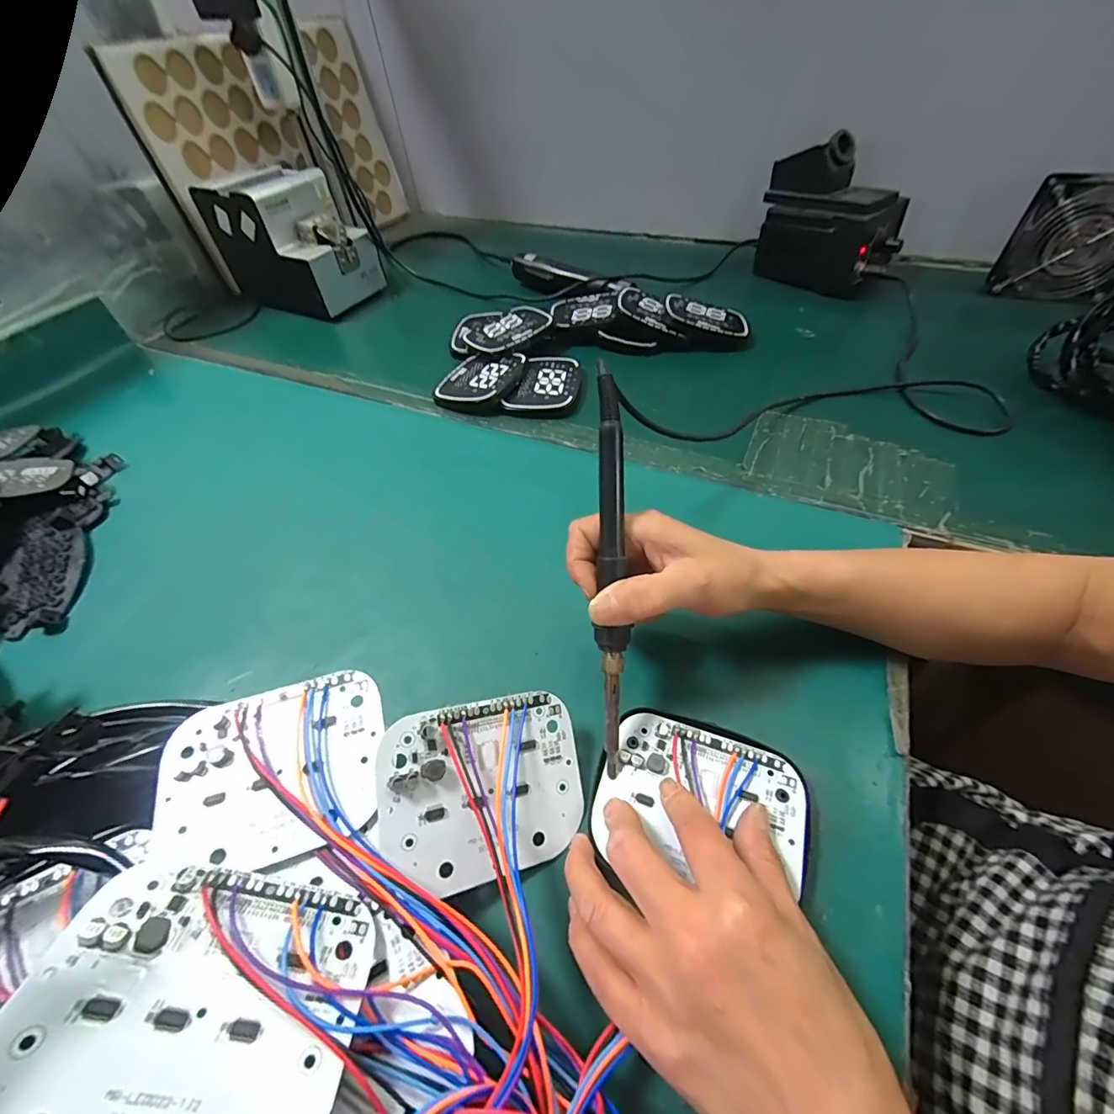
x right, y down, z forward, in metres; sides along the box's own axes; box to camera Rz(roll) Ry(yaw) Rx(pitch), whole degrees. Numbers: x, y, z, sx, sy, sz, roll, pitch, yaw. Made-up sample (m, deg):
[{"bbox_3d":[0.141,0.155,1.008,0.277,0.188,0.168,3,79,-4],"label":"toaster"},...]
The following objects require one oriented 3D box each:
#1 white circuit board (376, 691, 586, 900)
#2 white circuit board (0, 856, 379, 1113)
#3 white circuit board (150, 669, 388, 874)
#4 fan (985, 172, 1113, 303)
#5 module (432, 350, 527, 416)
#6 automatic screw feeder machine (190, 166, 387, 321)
[{"bbox_3d":[-0.034,0.116,0.236,0.104,0.008,0.081,-3,76,-26],"label":"white circuit board"},{"bbox_3d":[-0.121,0.151,0.160,0.102,0.005,0.084,23,22,-8],"label":"white circuit board"},{"bbox_3d":[-0.139,0.103,0.230,0.099,0.010,0.082,-15,52,-8],"label":"white circuit board"},{"bbox_3d":[0.613,-0.373,0.553,0.124,0.119,0.032,22,56,20],"label":"fan"},{"bbox_3d":[-0.086,-0.198,0.526,0.084,0.018,0.105,13,53,14],"label":"module"},{"bbox_3d":[-0.373,-0.449,0.671,0.182,0.140,0.131,24,57,21],"label":"automatic screw feeder machine"}]

